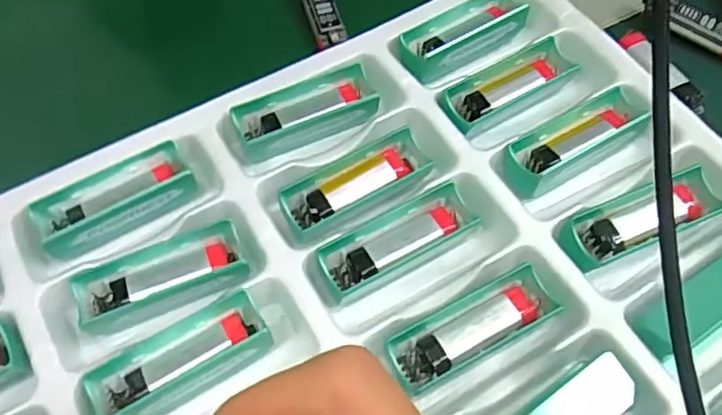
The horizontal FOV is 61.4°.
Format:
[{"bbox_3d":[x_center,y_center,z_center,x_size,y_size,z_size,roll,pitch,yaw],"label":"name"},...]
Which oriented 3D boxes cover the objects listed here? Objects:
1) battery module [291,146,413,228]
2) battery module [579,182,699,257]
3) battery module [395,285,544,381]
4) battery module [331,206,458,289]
[{"bbox_3d":[-0.003,-0.011,0.319,0.068,0.014,0.017,-29,65,-15],"label":"battery module"},{"bbox_3d":[0.142,0.008,0.307,0.063,0.008,0.018,-21,63,-12],"label":"battery module"},{"bbox_3d":[0.051,0.058,0.279,0.067,0.008,0.017,-25,64,-13],"label":"battery module"},{"bbox_3d":[0.018,0.021,0.305,0.068,0.018,0.016,-26,64,-14],"label":"battery module"}]

